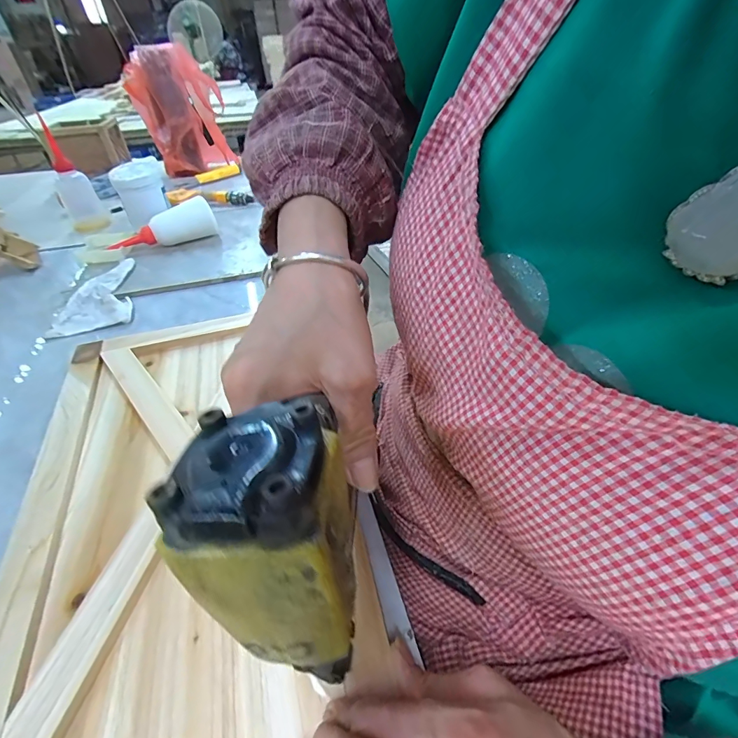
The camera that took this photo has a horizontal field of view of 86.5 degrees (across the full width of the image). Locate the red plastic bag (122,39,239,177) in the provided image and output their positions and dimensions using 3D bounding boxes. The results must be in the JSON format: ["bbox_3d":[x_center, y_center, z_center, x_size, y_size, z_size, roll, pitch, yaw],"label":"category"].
[{"bbox_3d":[-0.471,-0.645,0.988,0.192,0.252,0.210,-15,41,-21],"label":"red plastic bag"}]

